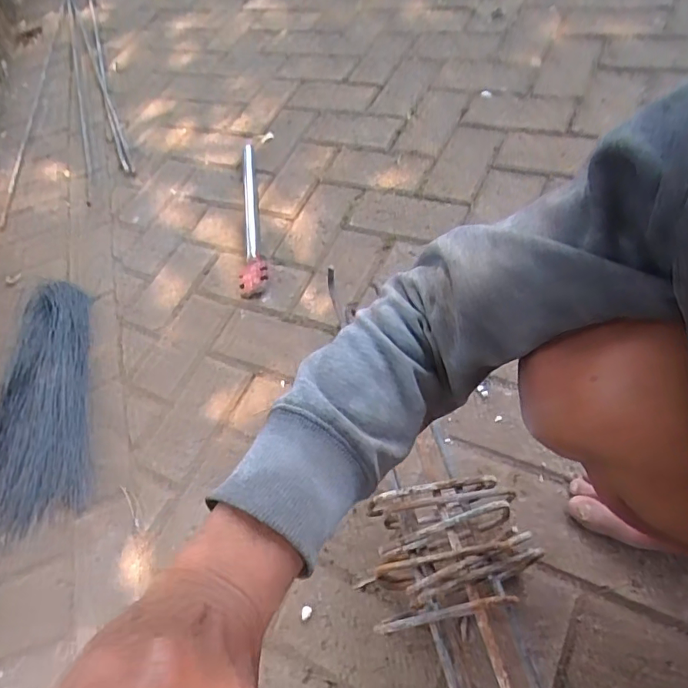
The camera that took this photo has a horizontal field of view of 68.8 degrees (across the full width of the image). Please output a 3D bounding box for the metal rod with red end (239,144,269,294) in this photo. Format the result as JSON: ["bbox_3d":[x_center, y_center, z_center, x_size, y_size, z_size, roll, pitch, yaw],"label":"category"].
[{"bbox_3d":[-0.183,-0.264,1.005,0.053,0.051,0.440,-8,54,-1],"label":"metal rod with red end"}]

